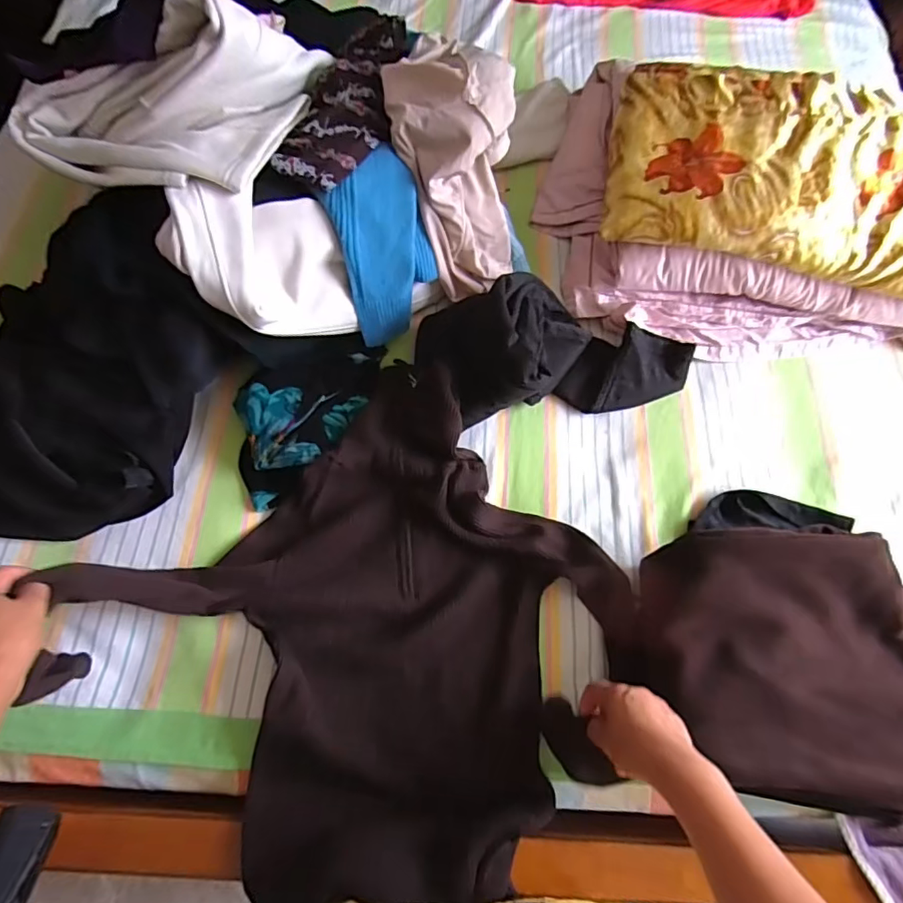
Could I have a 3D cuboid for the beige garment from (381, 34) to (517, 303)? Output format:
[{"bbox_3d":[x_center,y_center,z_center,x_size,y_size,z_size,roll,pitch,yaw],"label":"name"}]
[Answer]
[{"bbox_3d":[0.007,-0.387,0.742,0.147,0.307,0.139,-18,36,-9],"label":"beige garment"}]

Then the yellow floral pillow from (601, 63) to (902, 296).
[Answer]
[{"bbox_3d":[0.500,-0.412,0.769,0.514,0.080,0.311,12,68,3],"label":"yellow floral pillow"}]

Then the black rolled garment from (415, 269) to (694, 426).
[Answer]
[{"bbox_3d":[0.154,-0.144,0.748,0.371,0.138,0.184,3,68,-15],"label":"black rolled garment"}]

